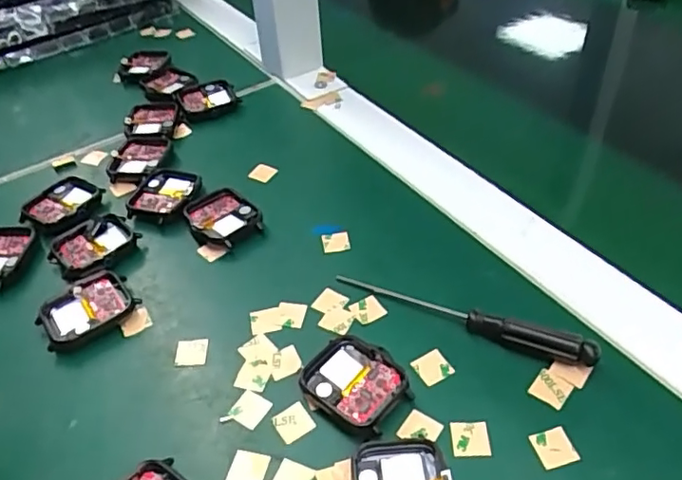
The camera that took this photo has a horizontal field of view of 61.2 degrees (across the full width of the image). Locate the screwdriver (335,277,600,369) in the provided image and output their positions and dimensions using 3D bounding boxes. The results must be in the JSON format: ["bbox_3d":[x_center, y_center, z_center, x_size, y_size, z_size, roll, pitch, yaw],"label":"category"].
[{"bbox_3d":[0.057,0.037,0.284,0.130,0.016,0.011,16,48,22],"label":"screwdriver"}]

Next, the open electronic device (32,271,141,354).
[{"bbox_3d":[-0.135,0.038,0.309,0.047,0.011,0.036,-30,49,-23],"label":"open electronic device"}]

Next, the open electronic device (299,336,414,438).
[{"bbox_3d":[0.006,0.066,0.264,0.046,0.008,0.037,29,53,31],"label":"open electronic device"}]

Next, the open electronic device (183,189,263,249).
[{"bbox_3d":[-0.073,-0.012,0.354,0.039,0.013,0.044,-30,49,-23],"label":"open electronic device"}]

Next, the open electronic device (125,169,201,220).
[{"bbox_3d":[-0.115,-0.029,0.374,0.041,0.009,0.041,5,45,11],"label":"open electronic device"}]

